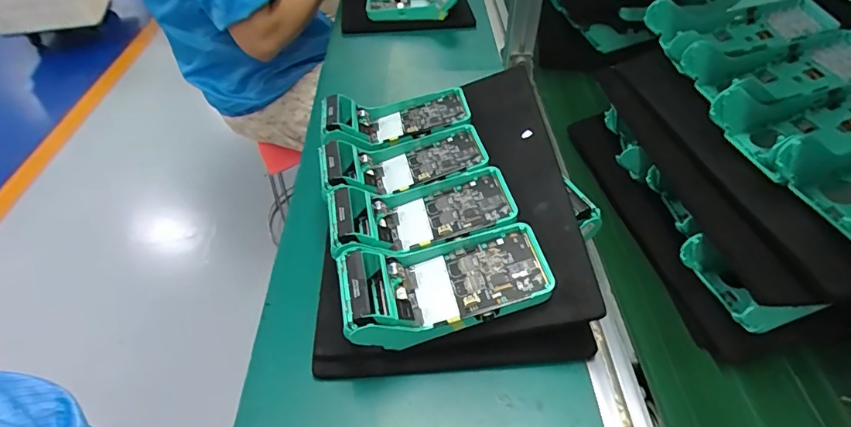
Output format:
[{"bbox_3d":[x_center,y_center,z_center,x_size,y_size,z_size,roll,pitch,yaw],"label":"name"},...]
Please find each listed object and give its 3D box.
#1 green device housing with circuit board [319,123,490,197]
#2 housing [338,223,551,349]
[{"bbox_3d":[-0.023,-0.050,0.504,0.170,0.053,0.079,-12,48,-11],"label":"green device housing with circuit board"},{"bbox_3d":[0.016,0.061,0.399,0.175,0.049,0.076,-8,47,-8],"label":"housing"}]

